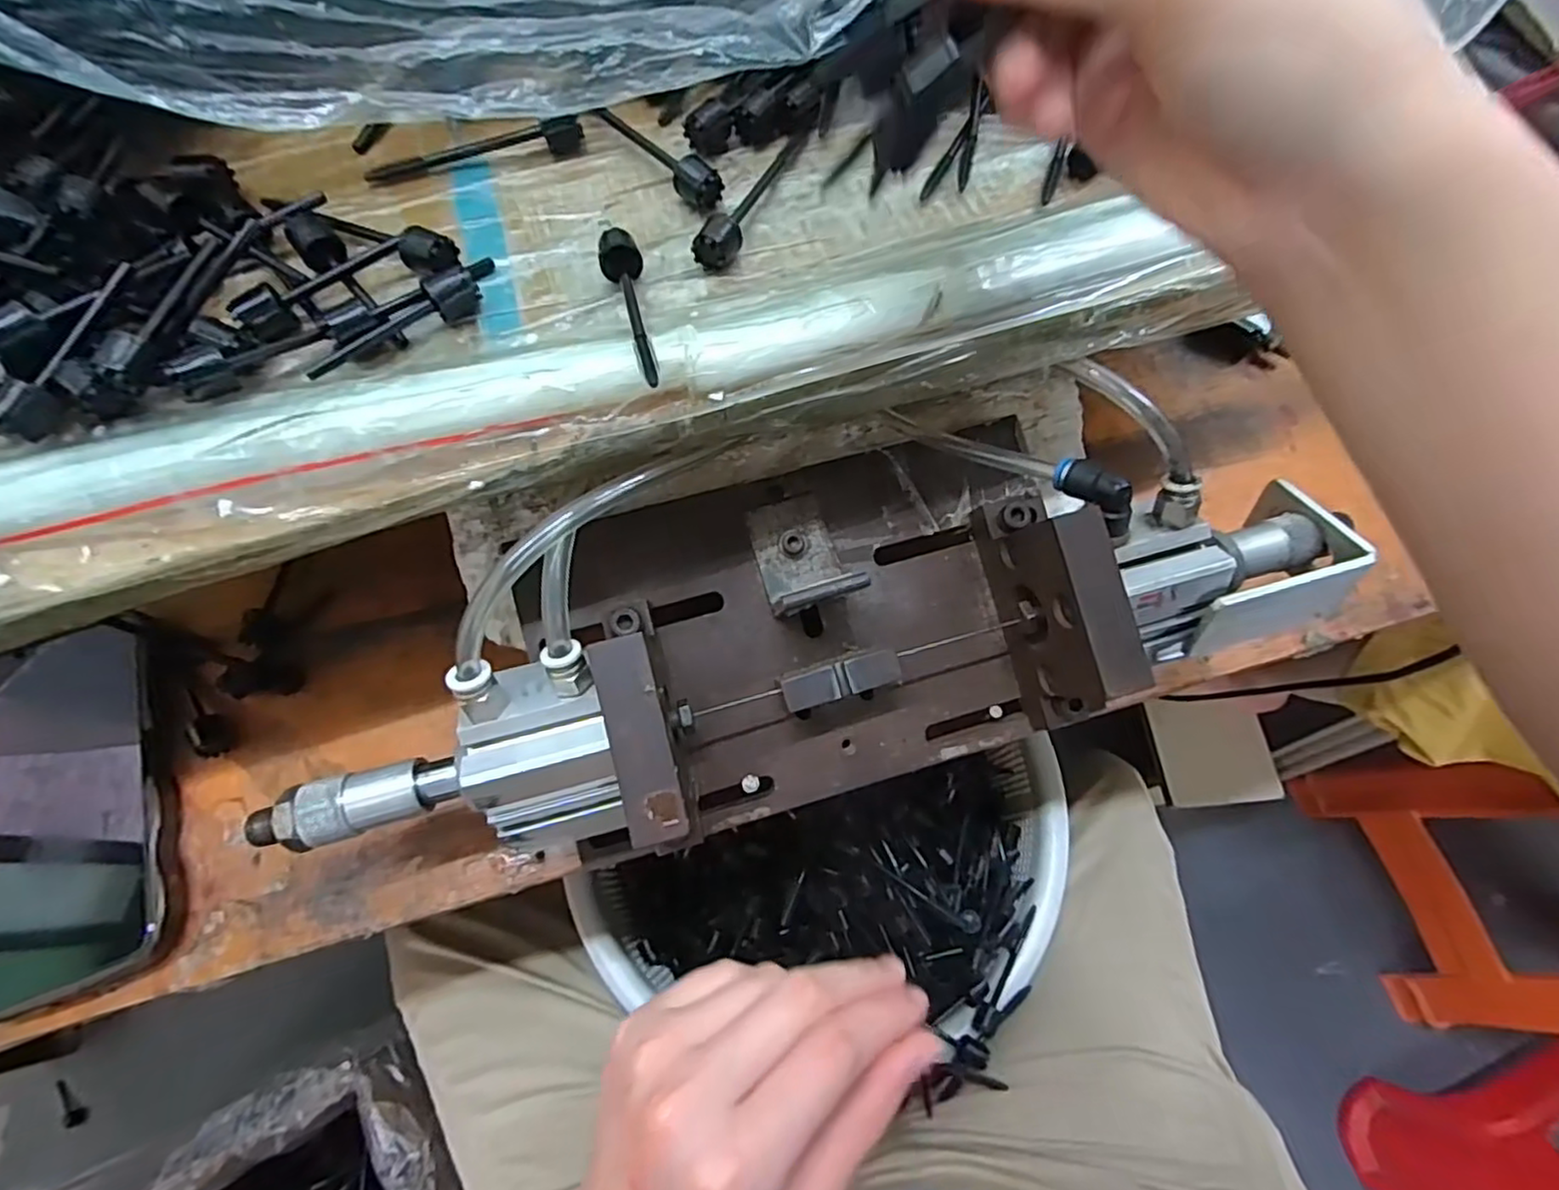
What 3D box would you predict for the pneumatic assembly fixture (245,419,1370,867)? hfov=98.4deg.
[{"bbox_3d":[0.014,0.012,0.294,0.420,0.109,0.139,-15,68,-7],"label":"pneumatic assembly fixture"}]

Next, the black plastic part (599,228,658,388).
[{"bbox_3d":[-0.051,-0.098,0.231,0.015,0.012,0.090,-12,56,-6],"label":"black plastic part"}]

